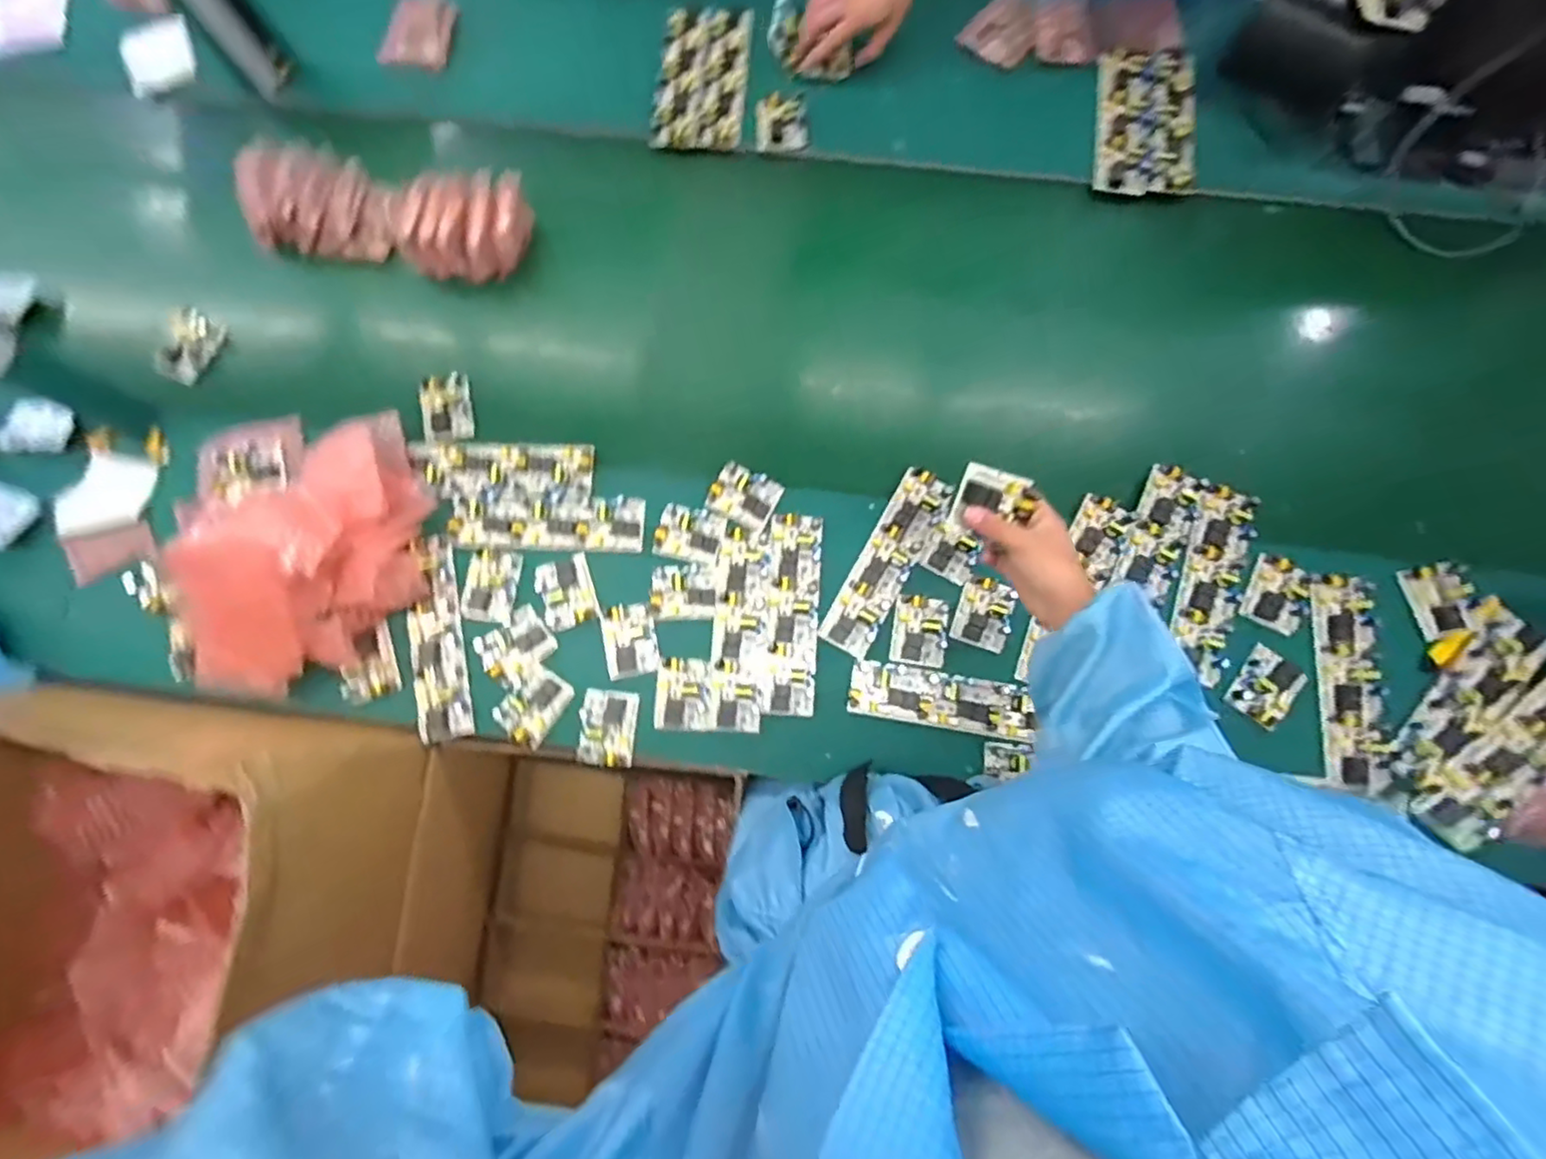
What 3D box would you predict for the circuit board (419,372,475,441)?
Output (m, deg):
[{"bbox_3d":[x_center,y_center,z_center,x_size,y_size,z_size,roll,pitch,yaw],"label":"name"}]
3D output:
[{"bbox_3d":[-0.429,-0.225,0.856,0.064,0.017,0.088,-12,79,-1],"label":"circuit board"}]

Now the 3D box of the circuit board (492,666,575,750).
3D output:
[{"bbox_3d":[-0.284,0.149,0.769,0.064,0.014,0.085,33,81,7],"label":"circuit board"}]

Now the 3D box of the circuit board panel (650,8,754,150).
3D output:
[{"bbox_3d":[-0.101,-0.730,0.947,0.128,0.021,0.234,3,79,2],"label":"circuit board panel"}]

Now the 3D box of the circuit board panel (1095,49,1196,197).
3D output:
[{"bbox_3d":[0.525,-0.646,0.915,0.130,0.022,0.237,4,77,7],"label":"circuit board panel"}]

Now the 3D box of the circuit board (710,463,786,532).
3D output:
[{"bbox_3d":[-0.035,-0.103,0.802,0.079,0.015,0.067,26,80,6],"label":"circuit board"}]

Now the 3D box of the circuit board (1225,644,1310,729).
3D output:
[{"bbox_3d":[0.565,0.123,0.739,0.059,0.012,0.082,38,82,8],"label":"circuit board"}]

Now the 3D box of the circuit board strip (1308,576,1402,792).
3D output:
[{"bbox_3d":[0.656,0.114,0.733,0.065,0.015,0.234,1,79,1],"label":"circuit board strip"}]

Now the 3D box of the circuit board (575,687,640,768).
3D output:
[{"bbox_3d":[-0.194,0.174,0.762,0.062,0.006,0.086,5,79,2],"label":"circuit board"}]

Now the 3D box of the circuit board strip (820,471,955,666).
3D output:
[{"bbox_3d":[0.139,-0.023,0.783,0.062,0.021,0.235,29,81,6],"label":"circuit board strip"}]

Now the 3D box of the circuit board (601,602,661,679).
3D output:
[{"bbox_3d":[-0.171,0.072,0.780,0.062,0.011,0.085,-13,79,-2],"label":"circuit board"}]

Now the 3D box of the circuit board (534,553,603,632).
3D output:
[{"bbox_3d":[-0.250,0.016,0.788,0.066,0.013,0.083,-21,79,-3],"label":"circuit board"}]

